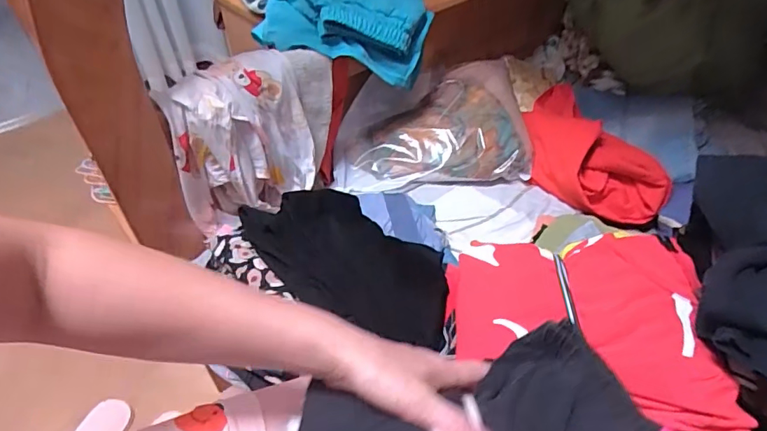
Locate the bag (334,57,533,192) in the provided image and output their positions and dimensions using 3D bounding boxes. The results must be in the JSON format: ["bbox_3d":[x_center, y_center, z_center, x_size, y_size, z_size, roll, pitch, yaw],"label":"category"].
[{"bbox_3d":[0.082,-0.173,0.895,0.358,0.124,0.239,-6,45,-5],"label":"bag"}]

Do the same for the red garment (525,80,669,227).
[{"bbox_3d":[0.330,-0.112,0.850,0.140,0.106,0.336,-10,45,-9],"label":"red garment"}]

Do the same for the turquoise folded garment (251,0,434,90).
[{"bbox_3d":[-0.072,-0.326,0.811,0.284,0.126,0.213,-6,45,-5],"label":"turquoise folded garment"}]

